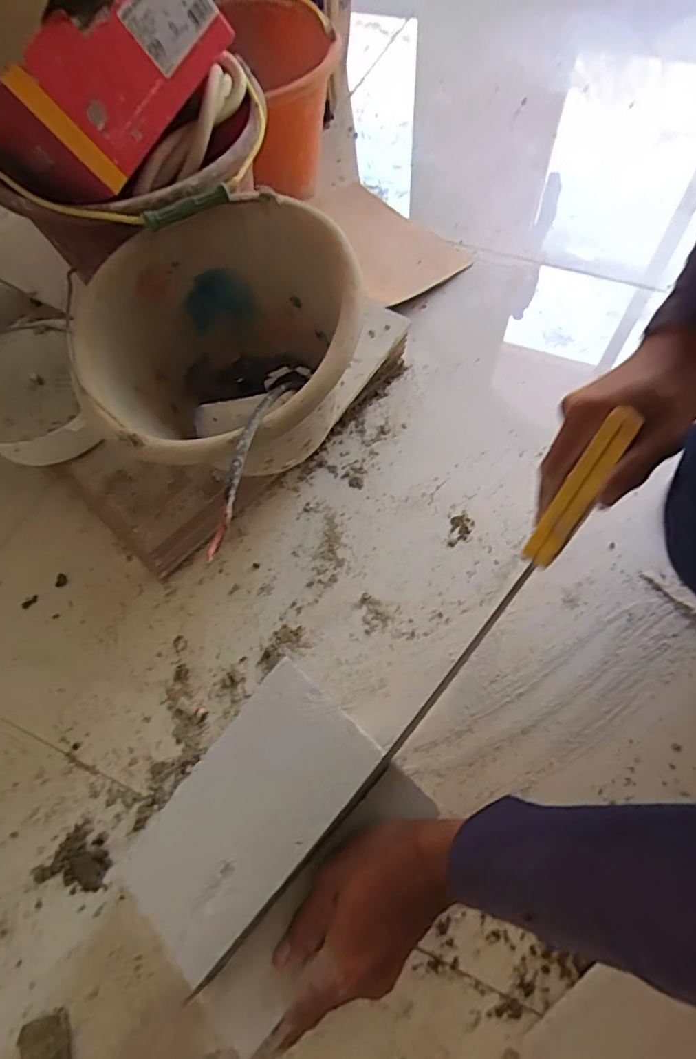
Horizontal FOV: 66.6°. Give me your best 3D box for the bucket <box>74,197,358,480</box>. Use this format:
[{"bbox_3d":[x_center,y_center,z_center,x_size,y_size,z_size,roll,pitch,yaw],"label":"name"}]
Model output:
[{"bbox_3d":[-0.106,-0.140,0.487,0.233,0.170,0.228,-13,64,-4],"label":"bucket"}]

